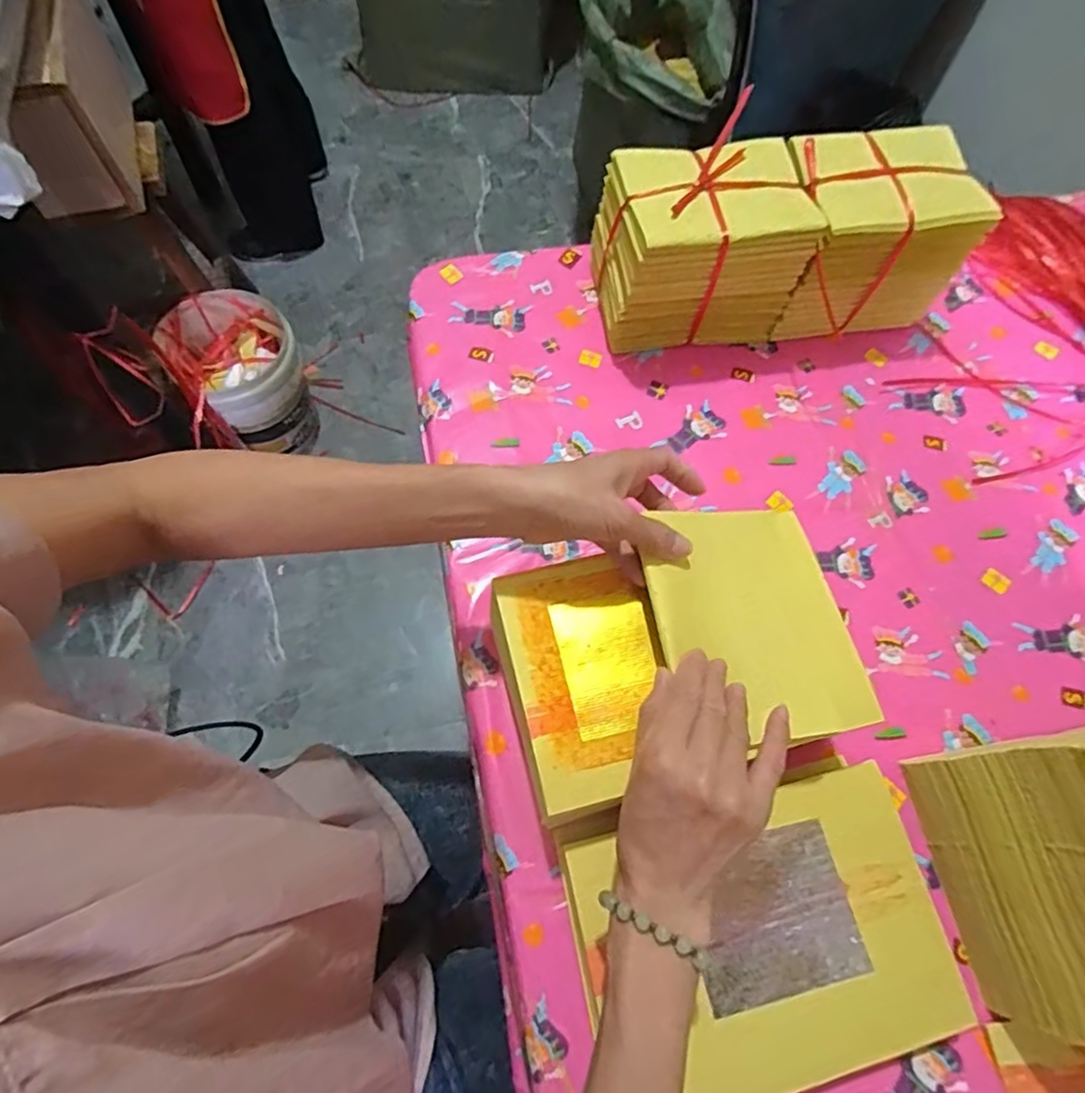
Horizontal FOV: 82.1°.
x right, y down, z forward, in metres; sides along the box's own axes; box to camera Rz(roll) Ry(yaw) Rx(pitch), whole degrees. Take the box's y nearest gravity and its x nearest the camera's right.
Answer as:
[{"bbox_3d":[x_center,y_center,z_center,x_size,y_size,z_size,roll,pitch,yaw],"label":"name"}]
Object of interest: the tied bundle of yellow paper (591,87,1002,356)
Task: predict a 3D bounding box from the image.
[{"bbox_3d":[0.224,-0.287,0.598,0.332,0.143,0.117,-8,68,-6],"label":"tied bundle of yellow paper"}]

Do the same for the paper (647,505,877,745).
[{"bbox_3d":[0.141,0.048,0.412,0.139,0.007,0.154,-4,69,-18],"label":"paper"}]

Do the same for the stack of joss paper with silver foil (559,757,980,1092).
[{"bbox_3d":[0.147,0.256,0.416,0.230,0.043,0.164,-14,68,-9],"label":"stack of joss paper with silver foil"}]

